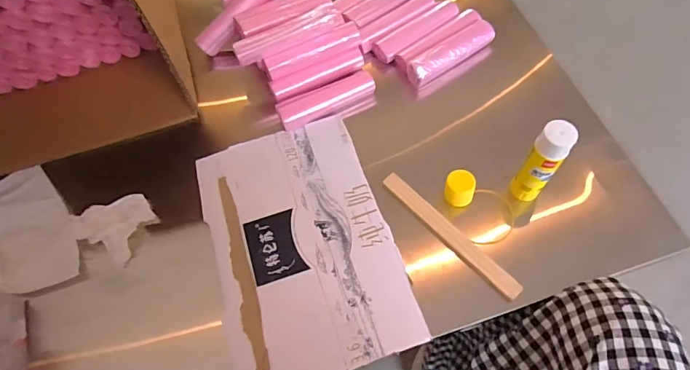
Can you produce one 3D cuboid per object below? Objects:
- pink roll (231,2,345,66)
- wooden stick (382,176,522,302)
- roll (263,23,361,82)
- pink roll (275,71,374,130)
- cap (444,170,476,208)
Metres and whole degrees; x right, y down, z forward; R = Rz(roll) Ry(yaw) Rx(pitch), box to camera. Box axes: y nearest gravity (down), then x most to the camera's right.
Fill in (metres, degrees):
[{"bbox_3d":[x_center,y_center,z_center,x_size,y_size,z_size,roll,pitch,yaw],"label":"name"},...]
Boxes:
[{"bbox_3d":[-0.063,-0.178,0.489,0.136,0.027,0.025,-24,64,-11],"label":"pink roll"},{"bbox_3d":[0.104,0.048,0.423,0.020,0.005,0.169,-40,68,-17],"label":"wooden stick"},{"bbox_3d":[-0.038,-0.161,0.503,0.120,0.025,0.024,-24,64,-11],"label":"roll"},{"bbox_3d":[-0.022,-0.103,0.502,0.118,0.021,0.031,-23,64,-10],"label":"pink roll"},{"bbox_3d":[0.119,0.003,0.436,0.029,0.026,0.030,-2,63,0],"label":"cap"}]

